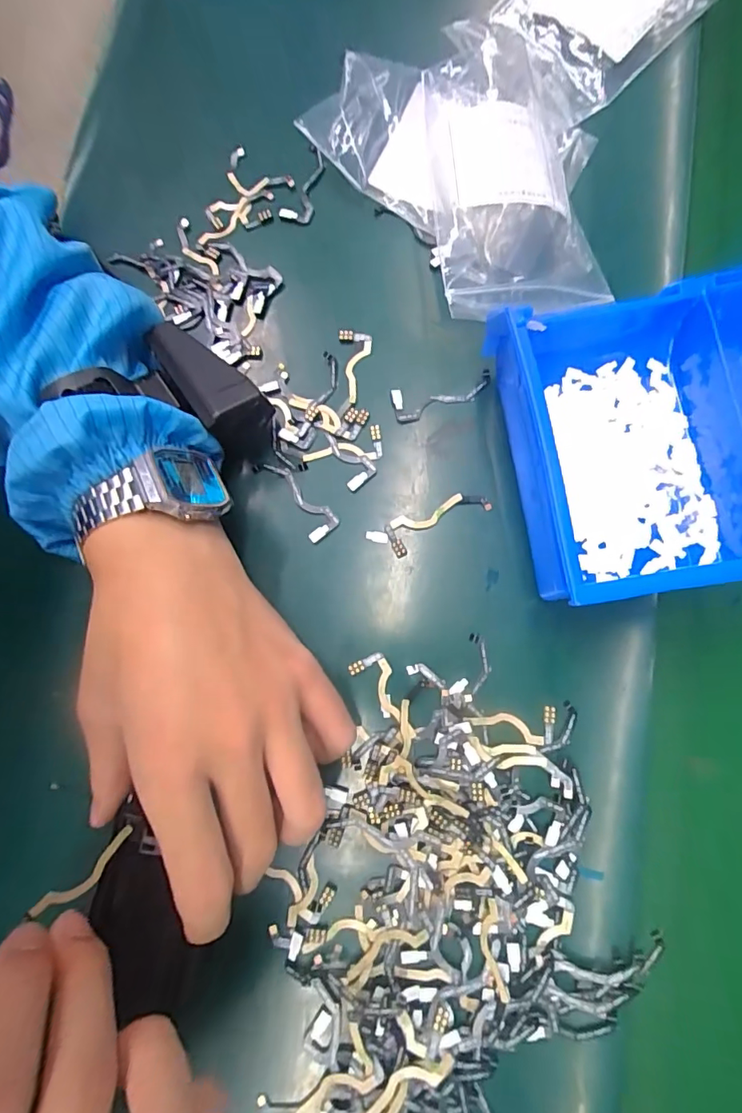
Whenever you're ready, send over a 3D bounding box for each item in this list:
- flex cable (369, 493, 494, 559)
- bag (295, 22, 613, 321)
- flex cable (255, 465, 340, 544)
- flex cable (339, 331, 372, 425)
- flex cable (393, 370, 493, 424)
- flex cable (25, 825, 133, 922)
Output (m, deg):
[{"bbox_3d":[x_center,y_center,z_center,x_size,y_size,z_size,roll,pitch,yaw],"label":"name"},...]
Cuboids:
[{"bbox_3d":[0.030,-0.017,0.252,0.062,0.004,0.018,-25,80,-2],"label":"flex cable"},{"bbox_3d":[0.048,-0.201,0.257,0.101,0.050,0.183,-30,80,-3],"label":"bag"},{"bbox_3d":[-0.039,-0.031,0.259,0.017,0.005,0.053,-41,81,-5],"label":"flex cable"},{"bbox_3d":[-0.009,-0.096,0.267,0.016,0.004,0.053,1,80,3],"label":"flex cable"},{"bbox_3d":[0.038,-0.084,0.265,0.053,0.004,0.018,-13,79,0],"label":"flex cable"},{"bbox_3d":[-0.104,0.117,0.184,0.008,0.039,0.004,45,124,8],"label":"flex cable"}]

